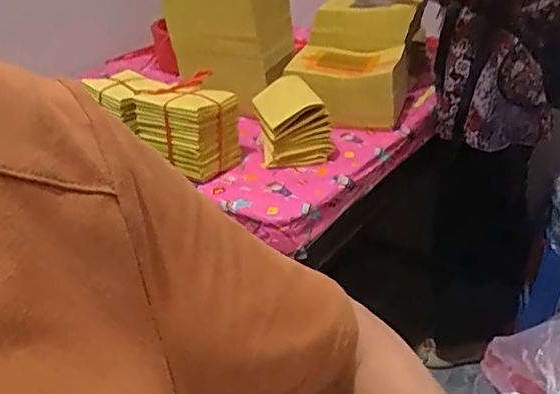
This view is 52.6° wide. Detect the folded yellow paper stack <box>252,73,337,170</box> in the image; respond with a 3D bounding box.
[{"bbox_3d":[0.024,-0.142,1.095,0.128,0.128,0.120,-8,32,-6],"label":"folded yellow paper stack"}]

